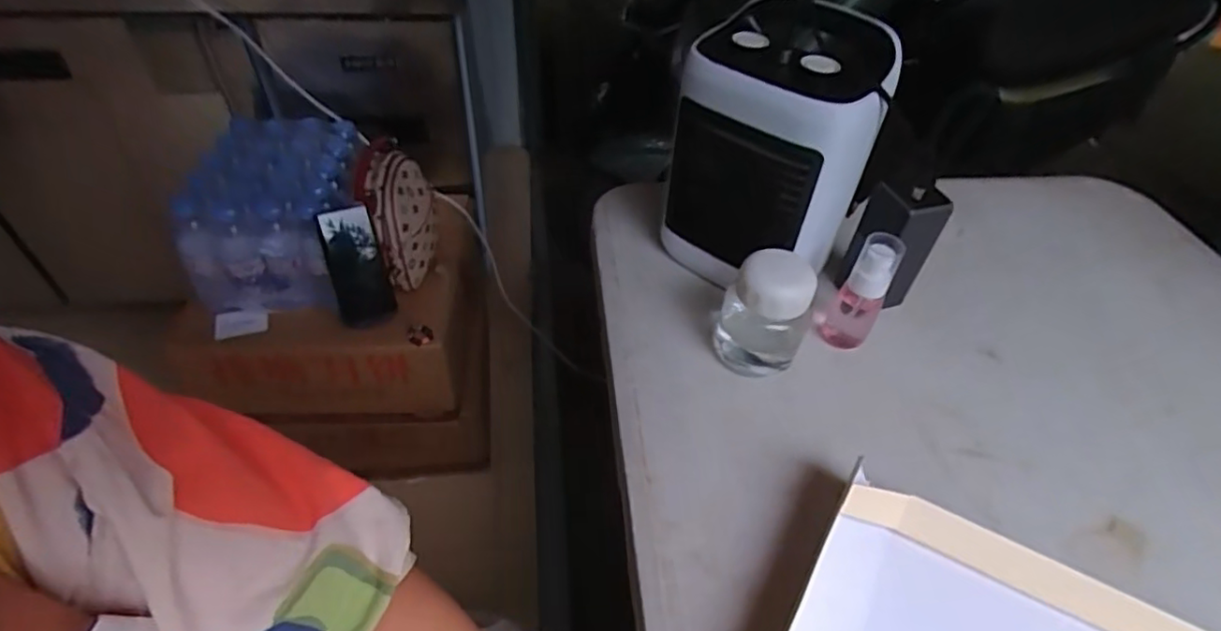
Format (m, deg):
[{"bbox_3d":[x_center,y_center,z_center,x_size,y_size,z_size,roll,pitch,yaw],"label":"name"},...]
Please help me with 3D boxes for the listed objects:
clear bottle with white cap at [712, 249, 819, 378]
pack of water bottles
[{"bbox_3d":[0.134,-0.001,0.533,0.077,0.100,0.060,14,45,10],"label":"clear bottle with white cap"},{"bbox_3d":[-0.525,-0.170,0.990,0.239,0.155,0.312,-8,46,-12],"label":"pack of water bottles"}]

